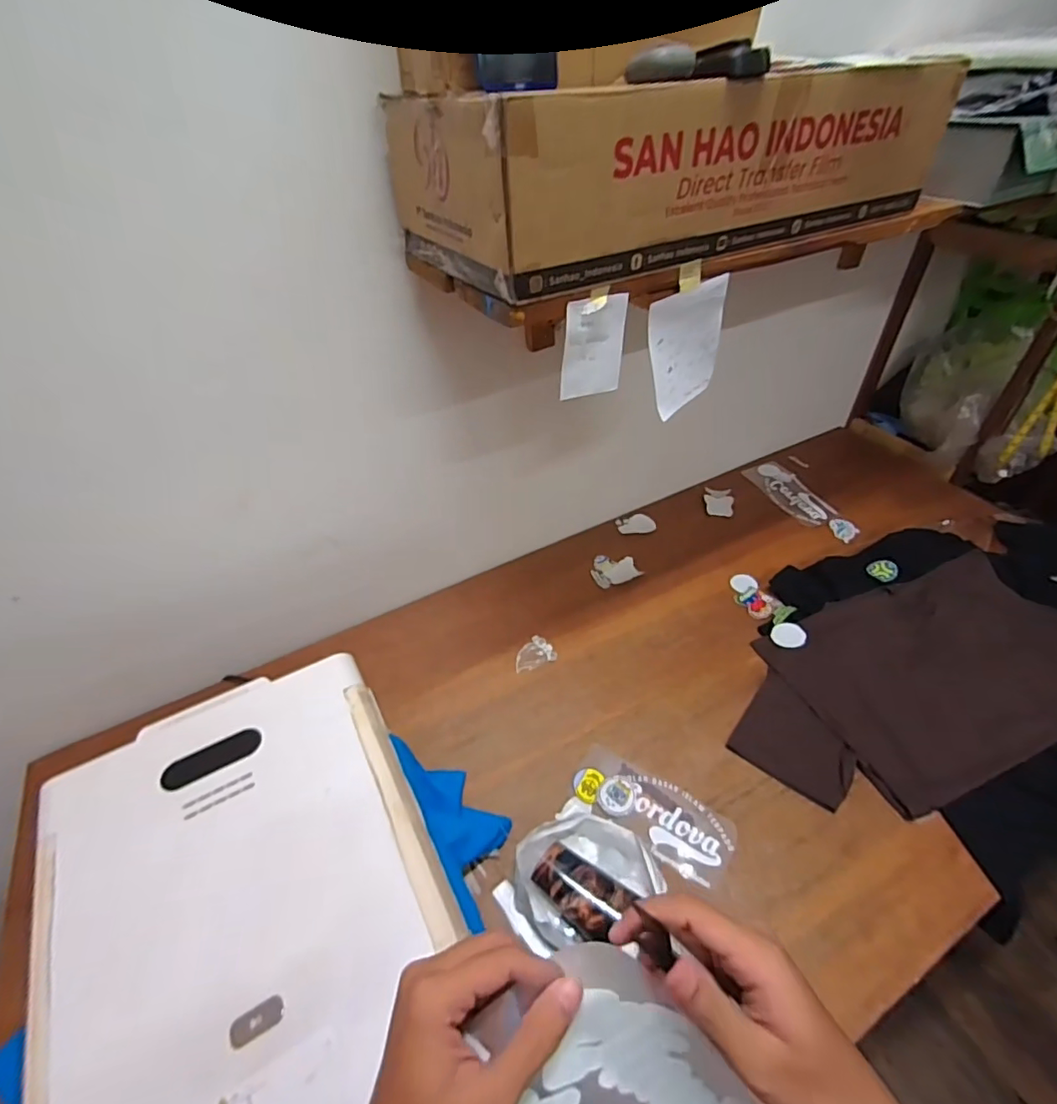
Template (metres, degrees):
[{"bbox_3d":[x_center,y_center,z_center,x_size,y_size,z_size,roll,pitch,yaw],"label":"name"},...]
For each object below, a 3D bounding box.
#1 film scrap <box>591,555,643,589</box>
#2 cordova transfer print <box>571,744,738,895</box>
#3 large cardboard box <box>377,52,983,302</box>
[{"bbox_3d":[0.185,0.036,1.185,0.104,0.008,0.086,-19,46,-15],"label":"film scrap"},{"bbox_3d":[0.184,0.394,0.812,0.245,0.010,0.122,27,49,25],"label":"cordova transfer print"},{"bbox_3d":[0.177,-0.477,0.651,0.617,0.148,0.275,-22,48,-19],"label":"large cardboard box"}]

